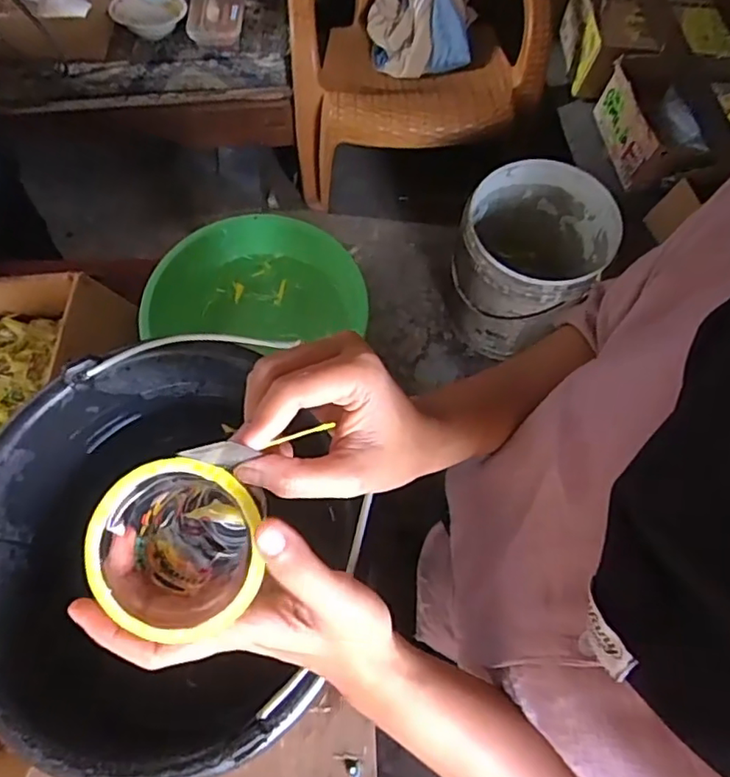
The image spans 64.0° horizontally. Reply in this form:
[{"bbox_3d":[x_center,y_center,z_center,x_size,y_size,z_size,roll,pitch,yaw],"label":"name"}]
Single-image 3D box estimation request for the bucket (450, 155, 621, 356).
[{"bbox_3d":[0.358,-0.269,1.300,0.310,0.321,0.317,0,67,0],"label":"bucket"}]

